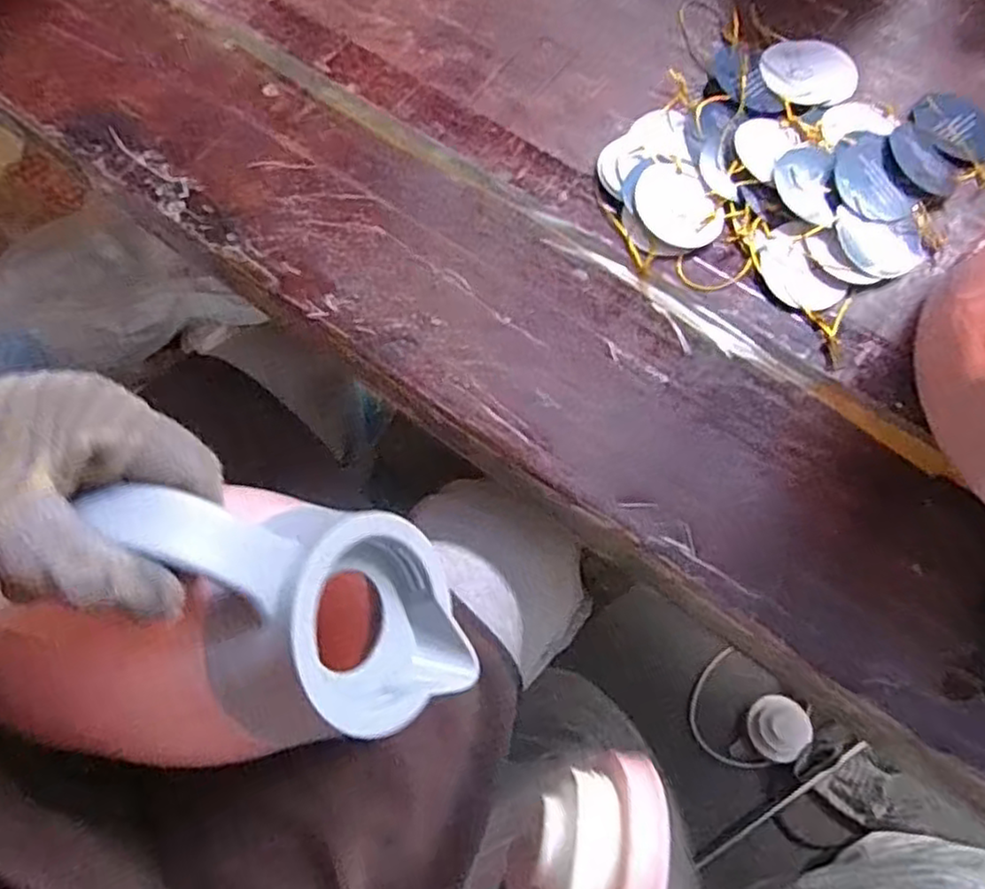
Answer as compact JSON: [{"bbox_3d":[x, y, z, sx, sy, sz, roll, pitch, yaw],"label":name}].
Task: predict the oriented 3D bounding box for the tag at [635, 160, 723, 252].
[{"bbox_3d":[0.104,-0.135,0.390,0.043,0.009,0.054,-26,72,-8],"label":"tag"}]

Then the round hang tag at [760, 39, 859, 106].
[{"bbox_3d":[0.196,-0.231,0.425,0.056,0.004,0.055,1,67,-2],"label":"round hang tag"}]

